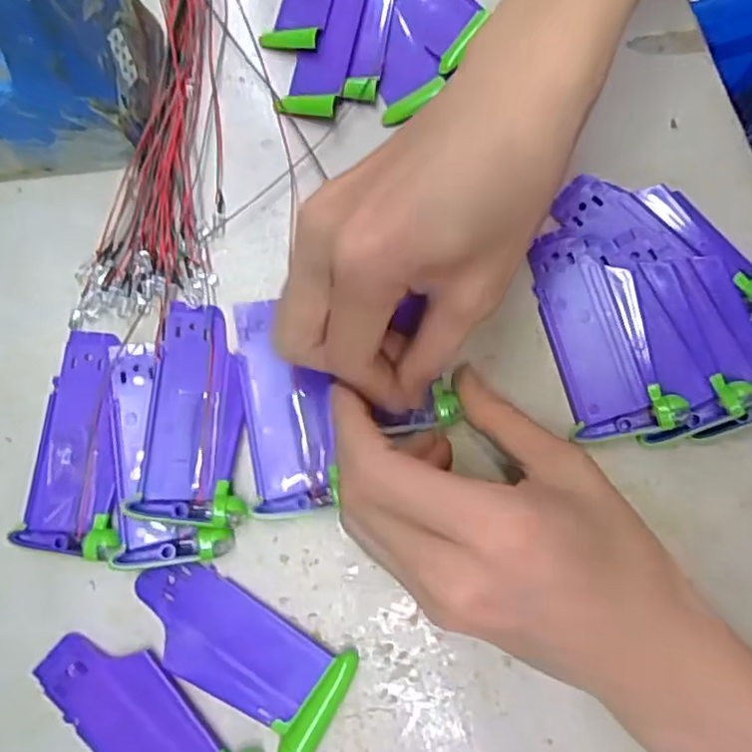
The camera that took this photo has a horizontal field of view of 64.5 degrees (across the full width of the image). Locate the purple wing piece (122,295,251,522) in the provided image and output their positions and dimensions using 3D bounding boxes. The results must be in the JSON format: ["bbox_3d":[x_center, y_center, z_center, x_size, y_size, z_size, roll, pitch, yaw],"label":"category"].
[{"bbox_3d":[-0.071,0.013,0.239,0.040,0.015,0.088,4,79,1],"label":"purple wing piece"}]

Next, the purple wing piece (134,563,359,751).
[{"bbox_3d":[-0.054,0.105,0.227,0.088,0.008,0.039,28,81,5],"label":"purple wing piece"}]

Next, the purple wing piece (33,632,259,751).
[{"bbox_3d":[-0.087,0.131,0.223,0.089,0.010,0.040,42,82,7],"label":"purple wing piece"}]

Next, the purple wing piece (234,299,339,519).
[{"bbox_3d":[-0.037,0.011,0.244,0.034,0.006,0.089,-9,80,-2],"label":"purple wing piece"}]

